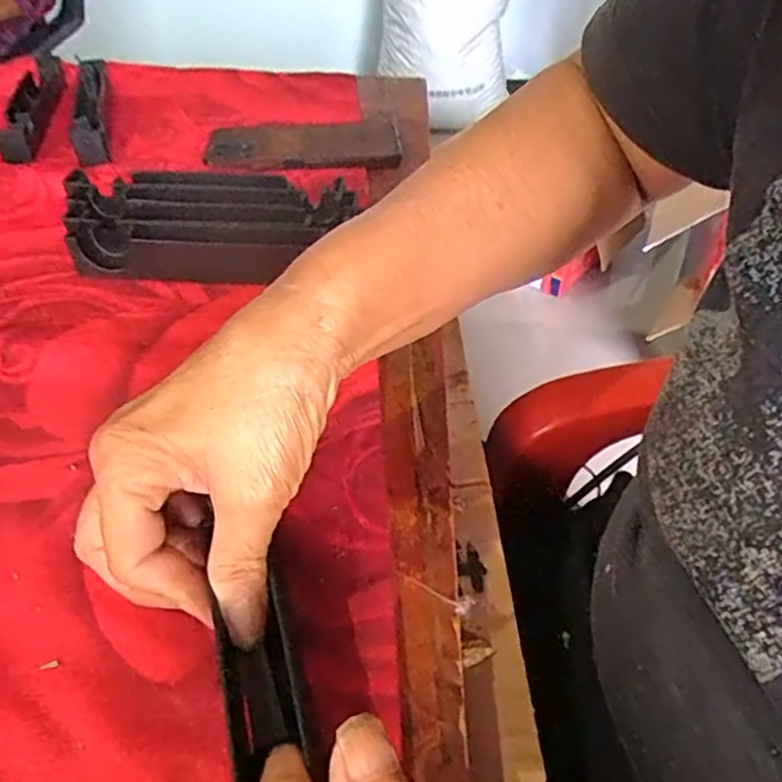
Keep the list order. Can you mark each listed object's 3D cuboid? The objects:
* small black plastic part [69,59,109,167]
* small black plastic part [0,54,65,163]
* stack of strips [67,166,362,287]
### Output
[{"bbox_3d":[-0.267,-0.256,0.601,0.024,0.039,0.176,-8,44,-11],"label":"small black plastic part"},{"bbox_3d":[-0.335,-0.271,0.619,0.032,0.029,0.202,-7,43,-10],"label":"small black plastic part"},{"bbox_3d":[-0.128,-0.115,0.455,0.194,0.033,0.097,5,43,4],"label":"stack of strips"}]

